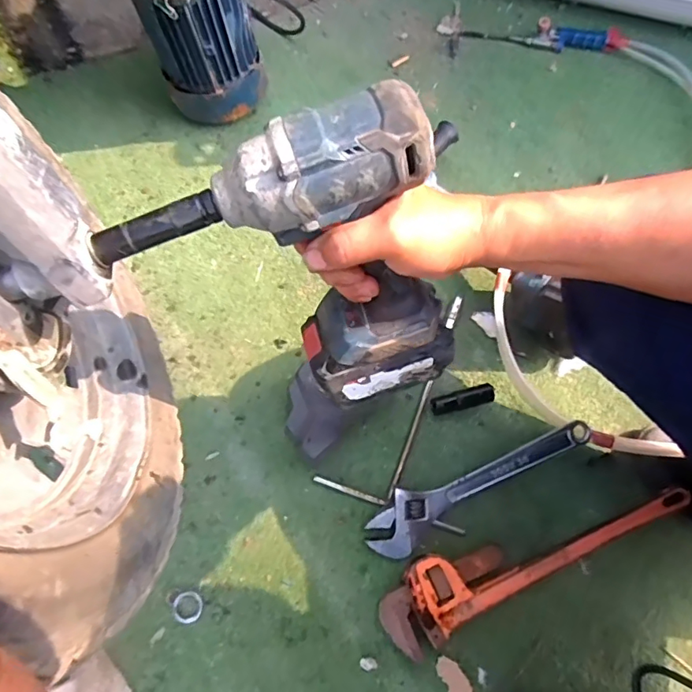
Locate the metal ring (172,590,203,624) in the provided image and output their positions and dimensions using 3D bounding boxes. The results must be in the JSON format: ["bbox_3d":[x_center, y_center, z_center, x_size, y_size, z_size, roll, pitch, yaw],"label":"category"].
[{"bbox_3d":[-0.170,0.281,0.558,0.031,0.004,0.030,8,65,-17],"label":"metal ring"}]

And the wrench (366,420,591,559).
[{"bbox_3d":[0.151,0.150,0.597,0.279,0.024,0.057,-28,75,-11],"label":"wrench"}]

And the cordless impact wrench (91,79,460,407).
[{"bbox_3d":[-0.006,-0.054,0.396,0.210,0.260,0.083,-23,50,13],"label":"cordless impact wrench"}]

